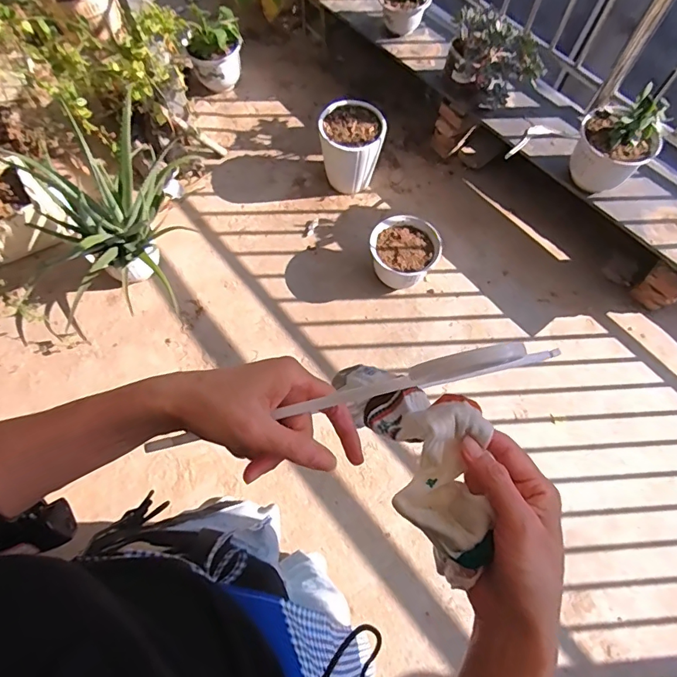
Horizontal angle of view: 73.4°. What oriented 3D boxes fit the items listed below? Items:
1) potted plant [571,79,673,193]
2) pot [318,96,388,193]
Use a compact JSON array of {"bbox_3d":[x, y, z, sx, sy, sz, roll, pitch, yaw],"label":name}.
[{"bbox_3d":[0.843,-0.597,1.381,0.224,0.245,0.212,36,71,13],"label":"potted plant"},{"bbox_3d":[0.048,-0.729,1.738,0.226,0.264,0.258,-3,68,-3],"label":"pot"}]

